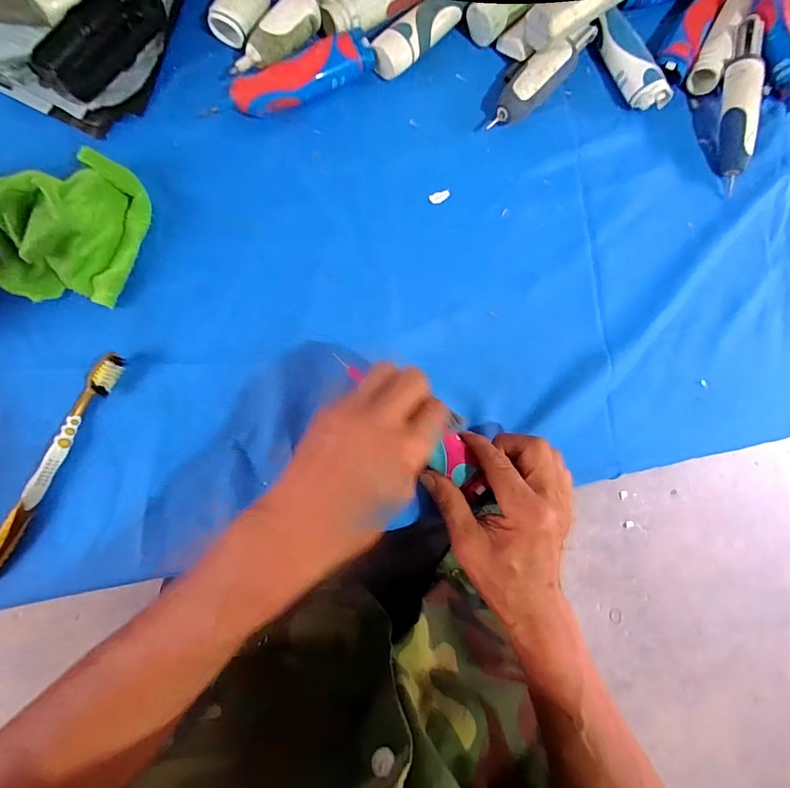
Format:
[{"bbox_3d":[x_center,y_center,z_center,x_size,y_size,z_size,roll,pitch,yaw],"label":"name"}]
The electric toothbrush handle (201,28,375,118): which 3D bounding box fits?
[{"bbox_3d":[-0.087,-0.271,0.363,0.147,0.029,0.031,-30,88,-10],"label":"electric toothbrush handle"}]

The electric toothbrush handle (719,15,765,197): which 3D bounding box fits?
[{"bbox_3d":[0.334,-0.279,0.401,0.029,0.024,0.150,0,98,-7],"label":"electric toothbrush handle"}]

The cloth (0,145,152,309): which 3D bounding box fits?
[{"bbox_3d":[-0.250,-0.131,0.321,0.086,0.049,0.125,18,81,-5],"label":"cloth"}]

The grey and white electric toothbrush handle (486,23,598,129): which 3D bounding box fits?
[{"bbox_3d":[0.142,-0.304,0.397,0.033,0.029,0.138,42,80,-1],"label":"grey and white electric toothbrush handle"}]

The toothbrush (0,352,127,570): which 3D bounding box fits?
[{"bbox_3d":[-0.259,0.053,0.312,0.017,0.015,0.186,28,81,-3],"label":"toothbrush"}]

